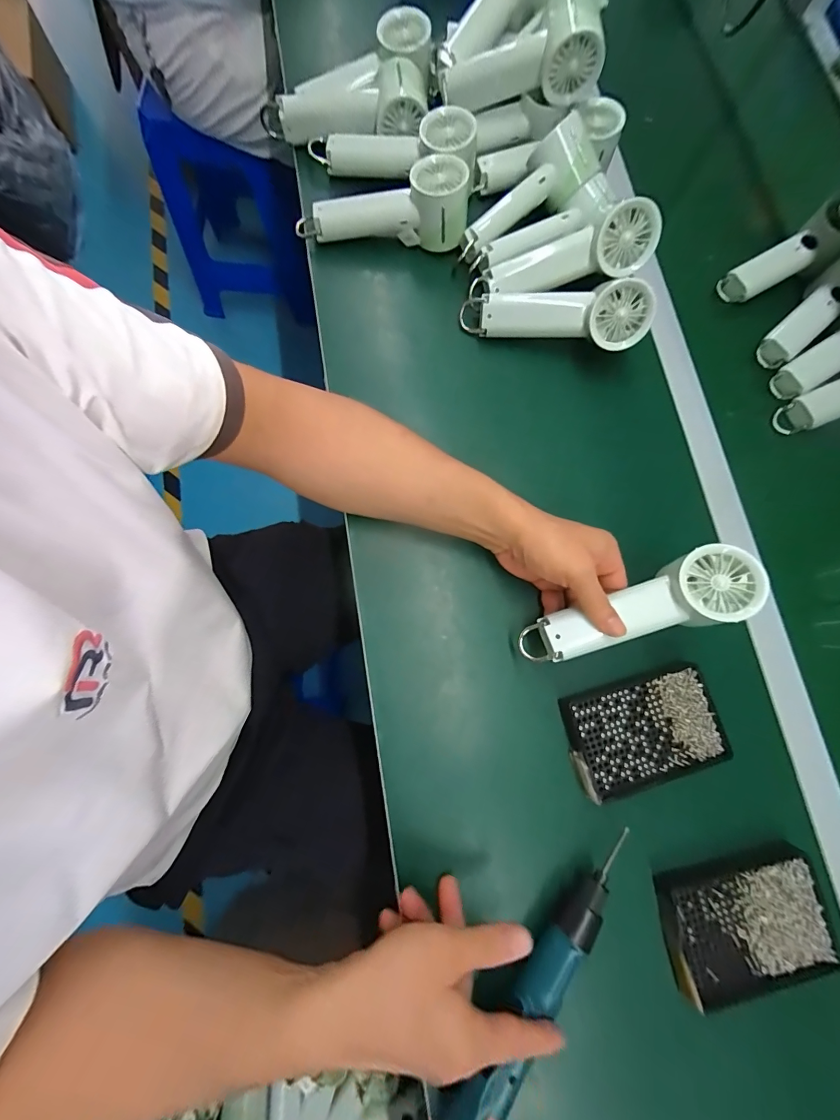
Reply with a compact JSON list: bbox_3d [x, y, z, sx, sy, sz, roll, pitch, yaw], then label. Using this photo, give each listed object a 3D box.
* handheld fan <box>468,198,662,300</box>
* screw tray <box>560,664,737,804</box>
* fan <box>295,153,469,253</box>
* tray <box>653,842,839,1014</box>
[{"bbox_3d":[0.150,-0.324,0.426,0.193,0.051,0.055,-10,78,13],"label":"handheld fan"},{"bbox_3d":[0.207,0.158,0.369,0.140,0.020,0.088,-13,80,-8],"label":"screw tray"},{"bbox_3d":[-0.040,-0.399,0.460,0.192,0.060,0.078,5,77,13],"label":"fan"},{"bbox_3d":[0.281,0.315,0.343,0.144,0.023,0.096,-5,77,-3],"label":"tray"}]

